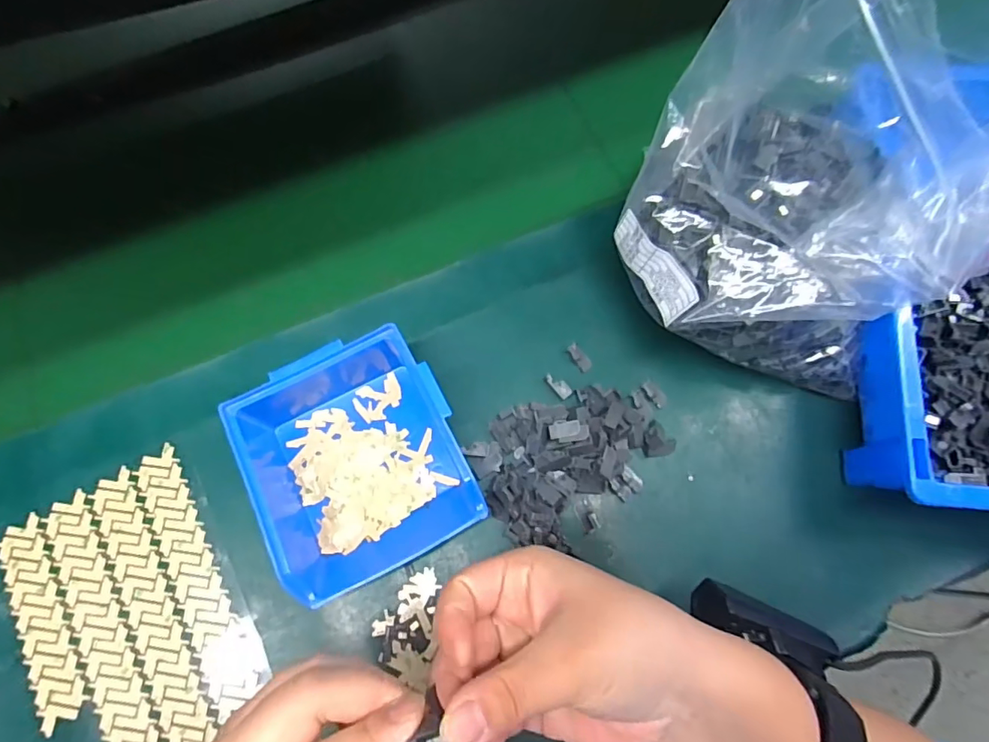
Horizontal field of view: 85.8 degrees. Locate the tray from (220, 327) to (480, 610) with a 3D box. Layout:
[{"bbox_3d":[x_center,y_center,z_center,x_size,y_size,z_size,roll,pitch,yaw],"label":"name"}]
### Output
[{"bbox_3d":[-0.090,0.055,0.347,0.124,0.066,0.147,-25,72,-6],"label":"tray"}]

